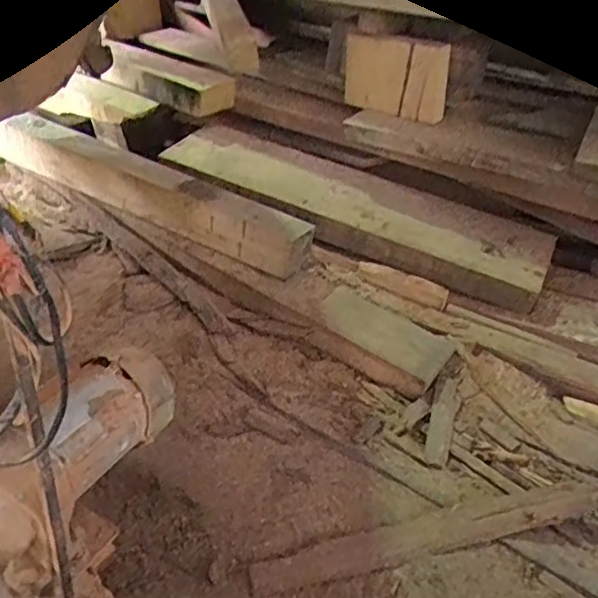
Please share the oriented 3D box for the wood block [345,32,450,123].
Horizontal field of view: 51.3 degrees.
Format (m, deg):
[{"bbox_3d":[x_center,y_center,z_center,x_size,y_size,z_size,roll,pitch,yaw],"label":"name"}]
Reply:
[{"bbox_3d":[0.259,-0.608,1.698,0.289,0.216,0.056,18,37,19],"label":"wood block"}]

